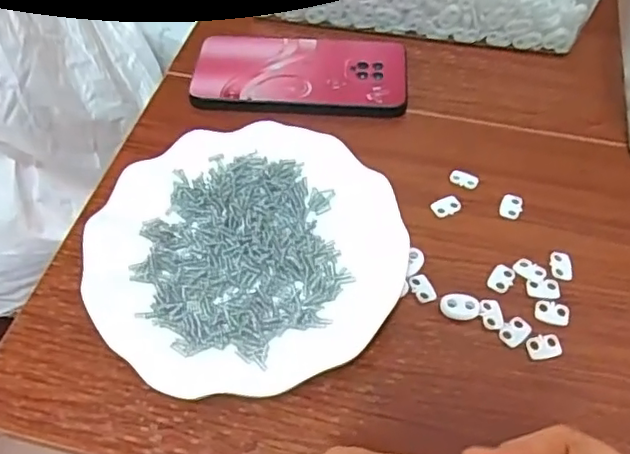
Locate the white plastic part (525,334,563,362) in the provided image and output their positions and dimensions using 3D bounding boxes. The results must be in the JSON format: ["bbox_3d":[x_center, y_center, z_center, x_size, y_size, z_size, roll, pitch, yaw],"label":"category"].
[{"bbox_3d":[0.129,0.066,0.331,0.020,0.004,0.013,-9,54,-6],"label":"white plastic part"}]

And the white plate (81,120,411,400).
[{"bbox_3d":[-0.042,0.014,0.360,0.179,0.024,0.179,0,54,0],"label":"white plate"}]

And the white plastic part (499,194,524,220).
[{"bbox_3d":[0.131,-0.014,0.392,0.014,0.004,0.020,16,55,12],"label":"white plastic part"}]

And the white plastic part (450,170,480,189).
[{"bbox_3d":[0.103,-0.033,0.406,0.020,0.004,0.011,18,56,13],"label":"white plastic part"}]

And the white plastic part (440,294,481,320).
[{"bbox_3d":[0.085,0.047,0.345,0.023,0.005,0.014,5,54,4],"label":"white plastic part"}]

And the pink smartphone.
[{"bbox_3d":[-0.011,-0.122,0.468,0.164,0.015,0.079,3,54,3],"label":"pink smartphone"}]

